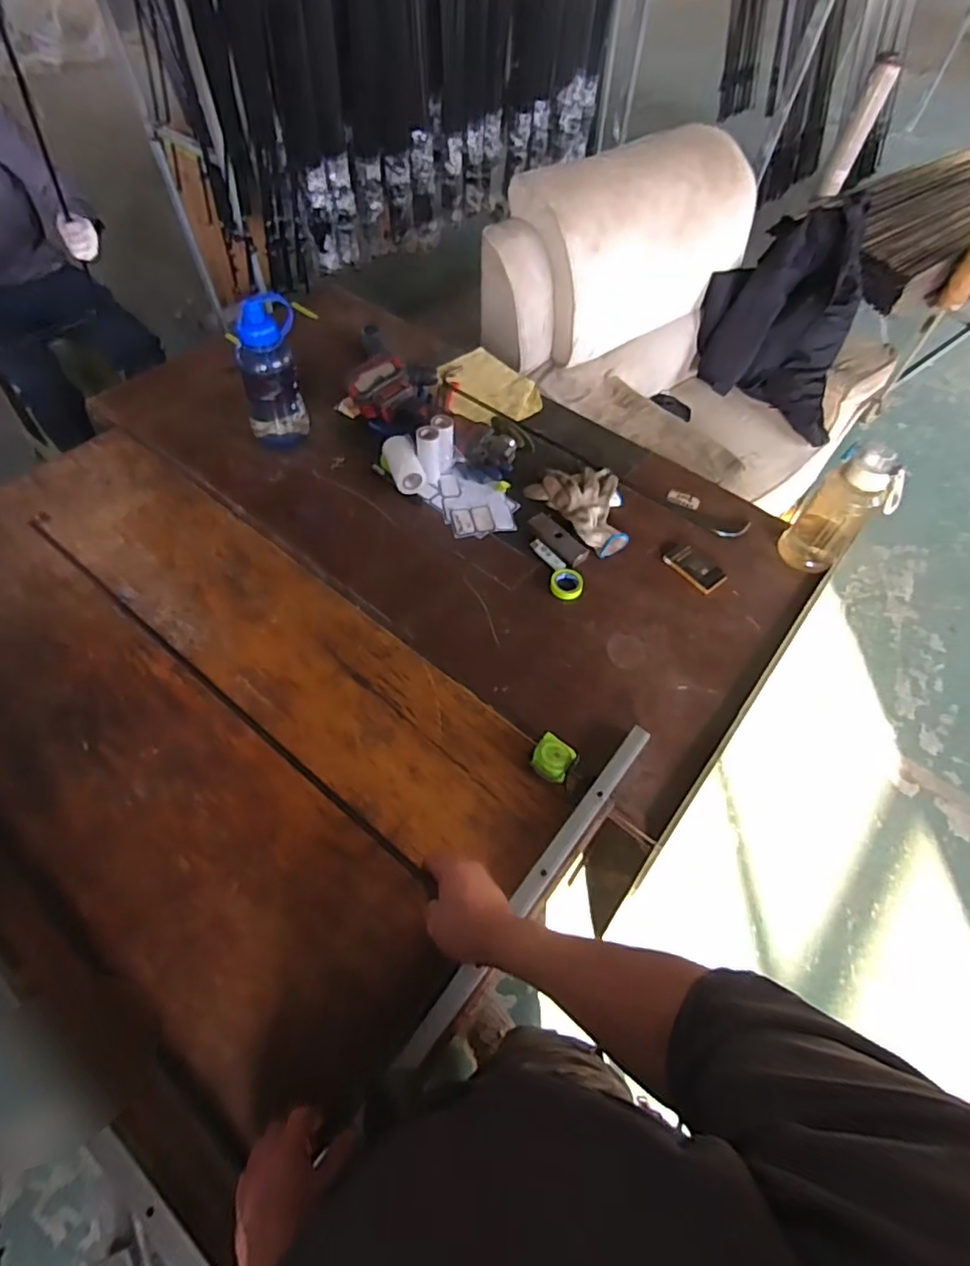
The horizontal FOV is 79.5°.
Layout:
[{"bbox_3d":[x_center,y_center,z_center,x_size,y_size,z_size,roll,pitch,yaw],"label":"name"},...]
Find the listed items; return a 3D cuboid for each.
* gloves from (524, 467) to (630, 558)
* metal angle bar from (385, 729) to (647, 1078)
[{"bbox_3d":[0.197,-0.240,1.081,0.135,0.040,0.210,-30,64,-21],"label":"gloves"},{"bbox_3d":[0.069,0.311,0.734,0.031,0.033,0.507,34,59,20],"label":"metal angle bar"}]

